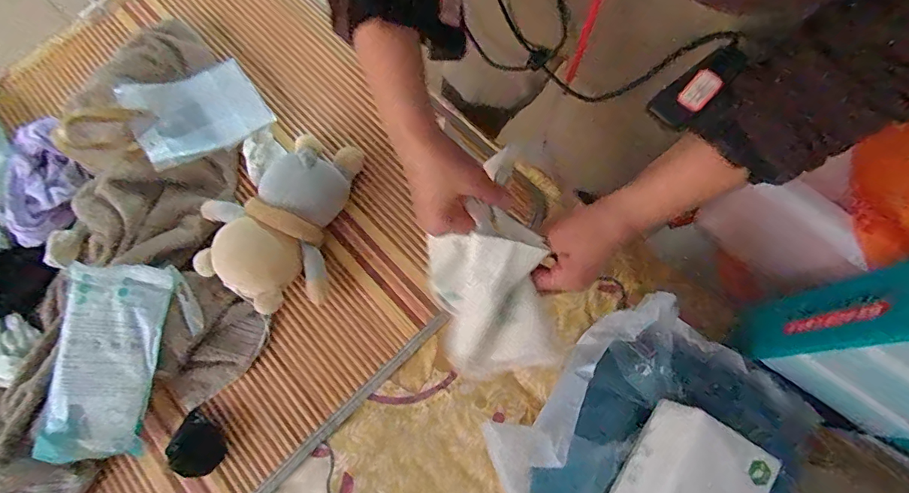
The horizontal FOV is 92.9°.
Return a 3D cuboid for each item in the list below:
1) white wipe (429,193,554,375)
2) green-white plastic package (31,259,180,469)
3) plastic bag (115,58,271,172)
[{"bbox_3d":[0.033,0.051,0.428,0.104,0.142,0.143,-13,74,-2],"label":"white wipe"},{"bbox_3d":[-0.465,0.150,0.575,0.123,0.026,0.250,9,83,-12],"label":"green-white plastic package"},{"bbox_3d":[-0.428,-0.228,0.717,0.196,0.019,0.149,-31,77,-32],"label":"plastic bag"}]

